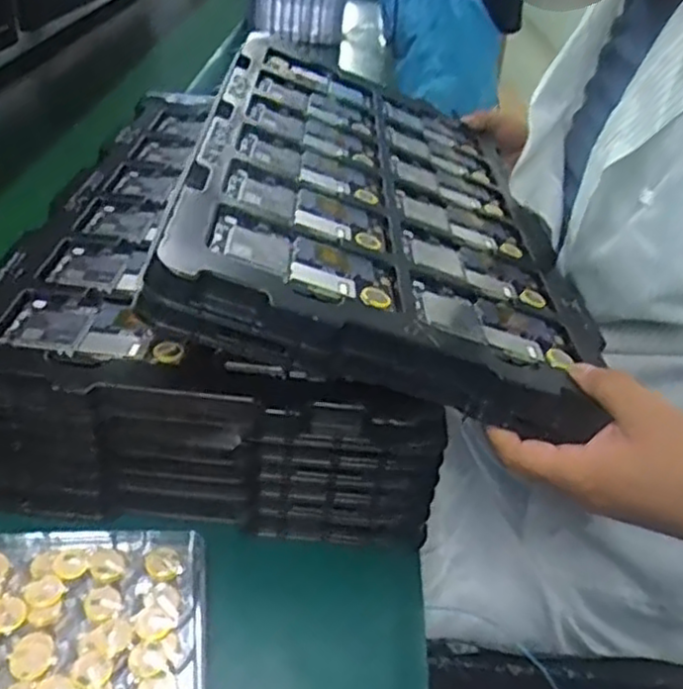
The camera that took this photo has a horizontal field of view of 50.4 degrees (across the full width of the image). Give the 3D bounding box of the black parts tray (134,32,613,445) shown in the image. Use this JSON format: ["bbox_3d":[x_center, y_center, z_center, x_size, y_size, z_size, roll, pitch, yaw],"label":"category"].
[{"bbox_3d":[0.036,-0.135,0.642,0.314,0.030,0.527,17,35,-12],"label":"black parts tray"}]

